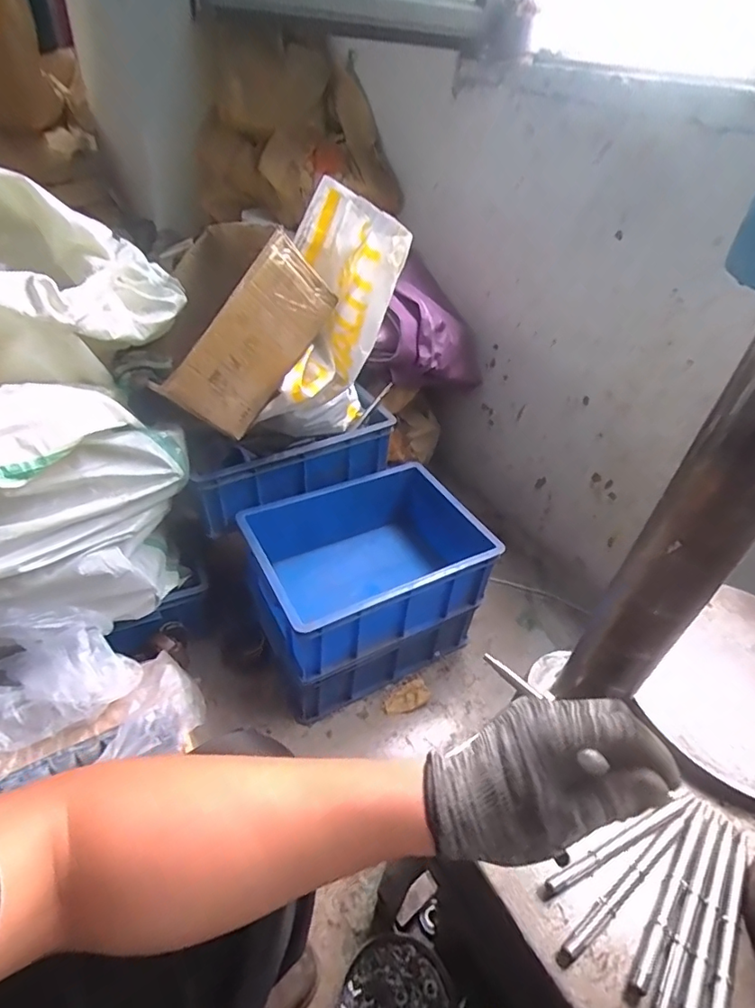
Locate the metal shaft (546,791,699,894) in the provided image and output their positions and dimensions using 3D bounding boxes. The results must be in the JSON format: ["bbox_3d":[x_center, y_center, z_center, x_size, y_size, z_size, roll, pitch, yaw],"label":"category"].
[{"bbox_3d":[0.210,0.282,0.441,0.163,0.011,0.012,-14,45,-22],"label":"metal shaft"}]

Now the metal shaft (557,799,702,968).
[{"bbox_3d":[0.209,0.298,0.425,0.185,0.012,0.013,-23,49,-30],"label":"metal shaft"}]

